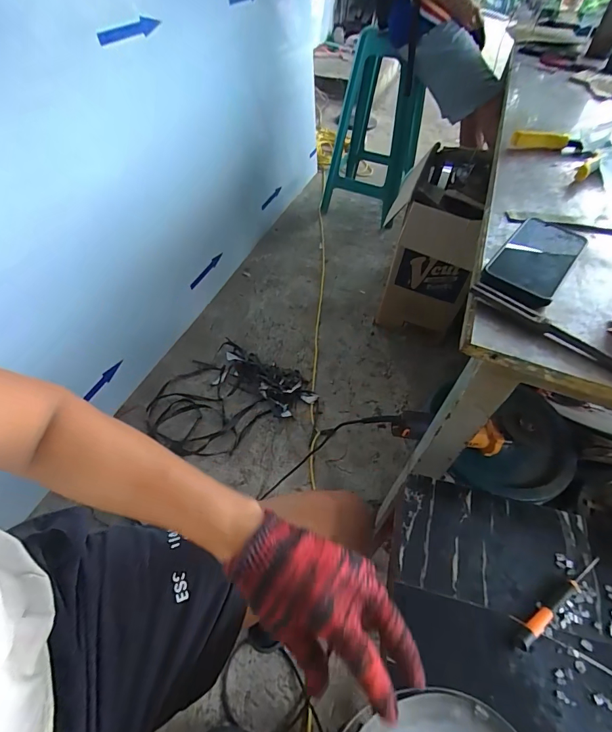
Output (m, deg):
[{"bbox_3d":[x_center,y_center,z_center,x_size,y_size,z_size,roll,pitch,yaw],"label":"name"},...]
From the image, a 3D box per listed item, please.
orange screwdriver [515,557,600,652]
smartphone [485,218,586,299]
[{"bbox_3d":[0.262,0.239,0.395,0.139,0.012,0.014,-26,58,-22],"label":"orange screwdriver"},{"bbox_3d":[0.289,-0.137,0.483,0.081,0.017,0.174,33,56,22],"label":"smartphone"}]

